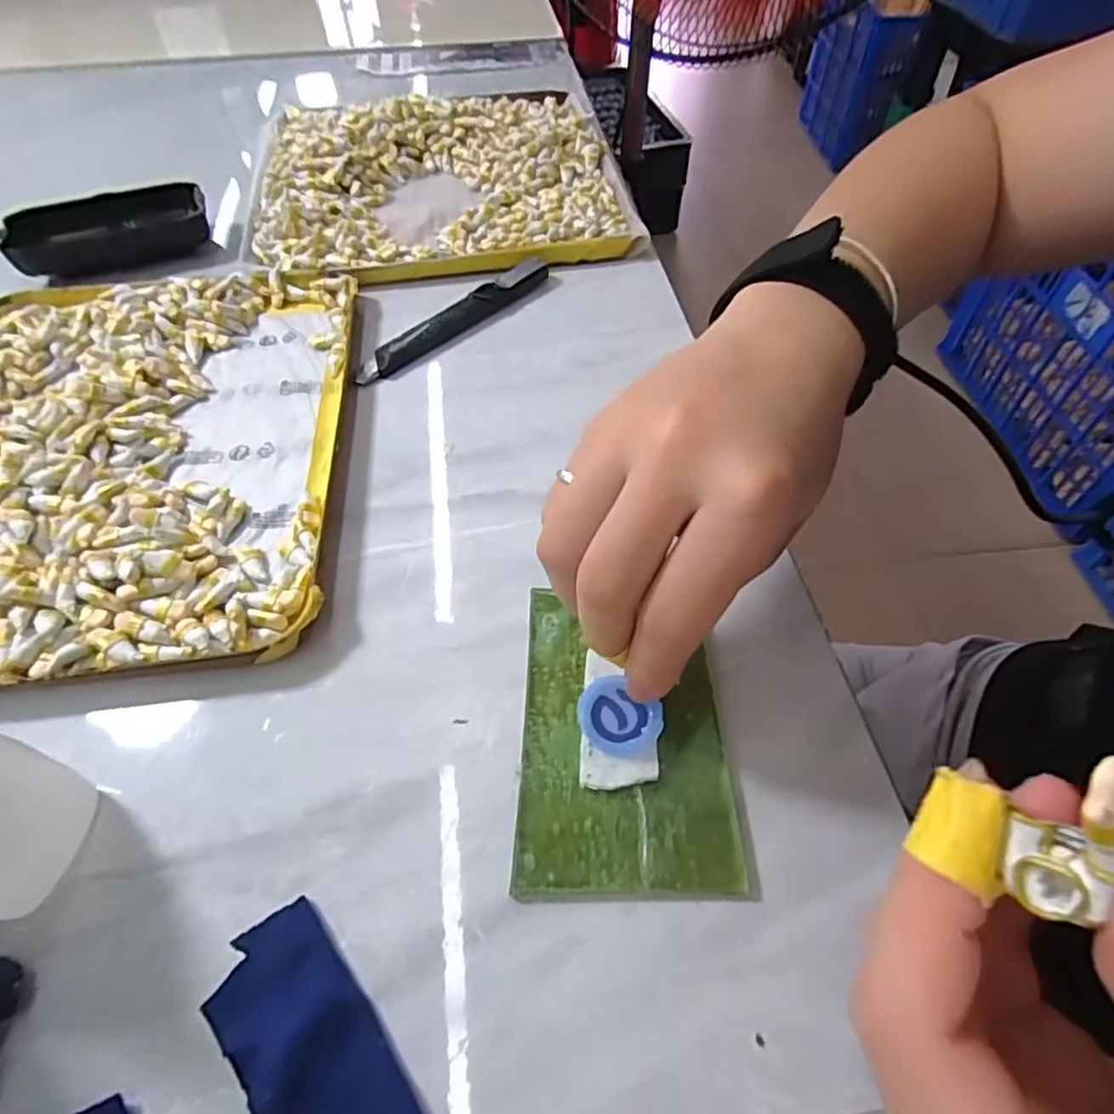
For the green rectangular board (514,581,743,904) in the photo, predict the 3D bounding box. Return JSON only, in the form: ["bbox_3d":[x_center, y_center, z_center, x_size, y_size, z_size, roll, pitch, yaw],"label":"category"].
[{"bbox_3d":[0.022,0.059,0.214,0.067,0.007,0.097,1,55,0],"label":"green rectangular board"}]

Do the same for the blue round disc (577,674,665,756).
[{"bbox_3d":[0.020,0.052,0.210,0.028,0.009,0.023,38,63,23],"label":"blue round disc"}]

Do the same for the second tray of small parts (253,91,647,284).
[{"bbox_3d":[-0.082,-0.264,0.435,0.227,0.028,0.222,-9,56,-7],"label":"second tray of small parts"}]

